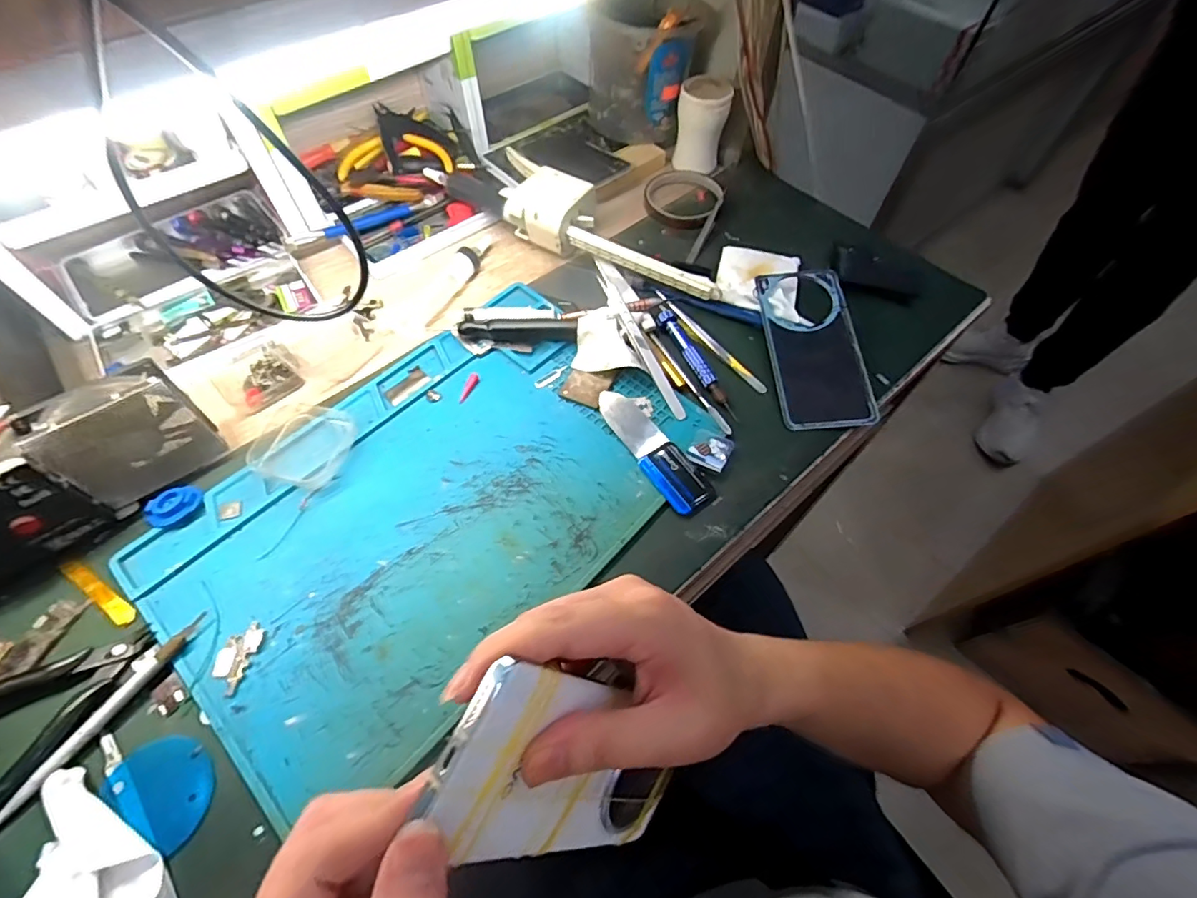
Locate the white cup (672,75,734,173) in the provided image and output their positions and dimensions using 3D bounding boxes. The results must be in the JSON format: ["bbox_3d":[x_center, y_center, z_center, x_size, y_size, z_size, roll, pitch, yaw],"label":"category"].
[{"bbox_3d":[0.113,-0.357,0.585,0.054,0.080,0.053,9,59,4],"label":"white cup"}]

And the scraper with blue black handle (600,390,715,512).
[{"bbox_3d":[0.042,-0.002,0.414,0.035,0.005,0.121,-29,64,-17],"label":"scraper with blue black handle"}]

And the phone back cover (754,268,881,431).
[{"bbox_3d":[0.186,-0.091,0.465,0.076,0.016,0.167,-6,65,5],"label":"phone back cover"}]

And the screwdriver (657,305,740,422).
[{"bbox_3d":[0.083,-0.078,0.455,0.015,0.010,0.132,-22,62,-14],"label":"screwdriver"}]

